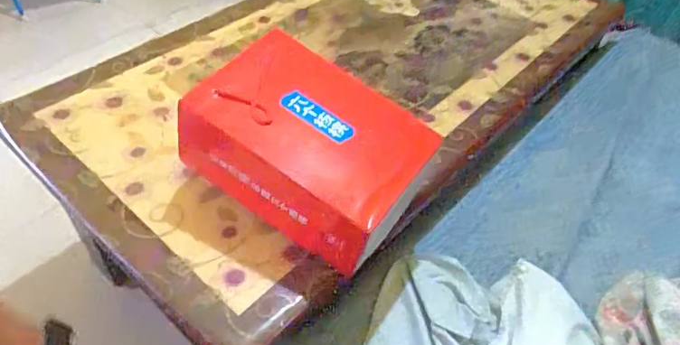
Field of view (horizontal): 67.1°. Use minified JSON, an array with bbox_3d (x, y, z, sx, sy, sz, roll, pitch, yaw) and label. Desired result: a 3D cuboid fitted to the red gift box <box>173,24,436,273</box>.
[{"bbox_3d":[-0.055,-0.048,0.810,0.368,0.148,0.211,30,52,20],"label":"red gift box"}]

